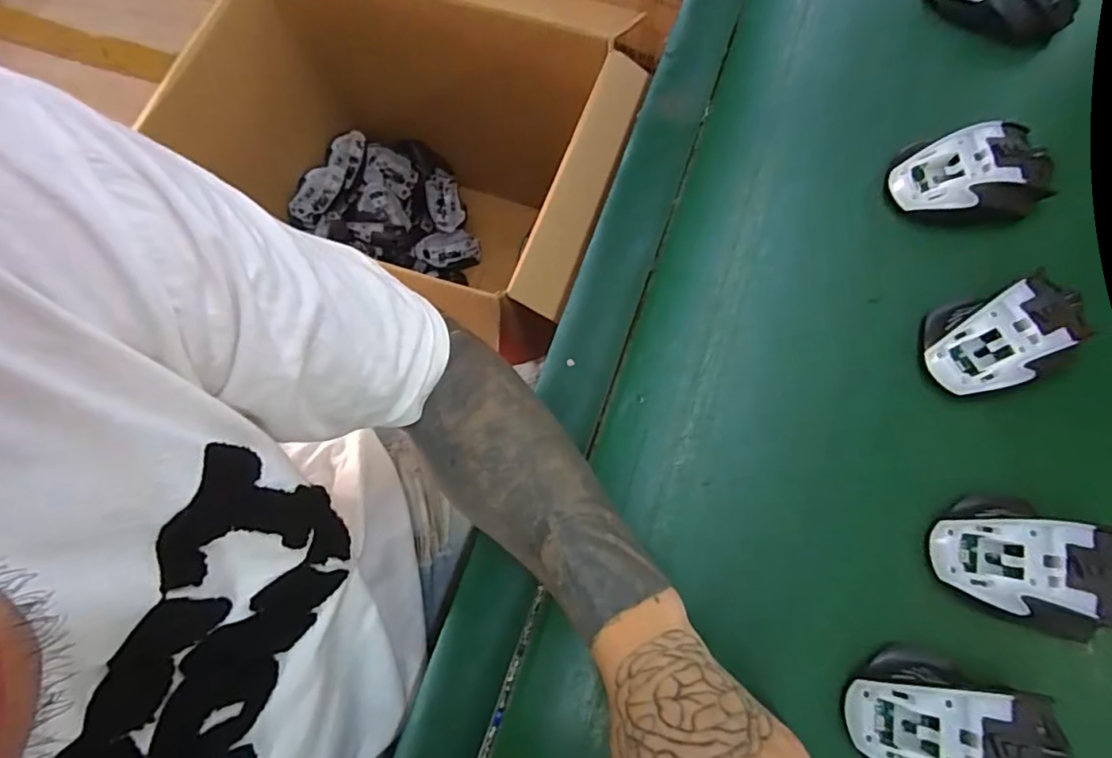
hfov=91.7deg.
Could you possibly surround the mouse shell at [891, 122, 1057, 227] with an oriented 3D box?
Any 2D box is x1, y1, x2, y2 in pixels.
[{"bbox_3d":[0.321,-0.154,0.415,0.103,0.044,0.067,-8,73,0],"label":"mouse shell"}]

